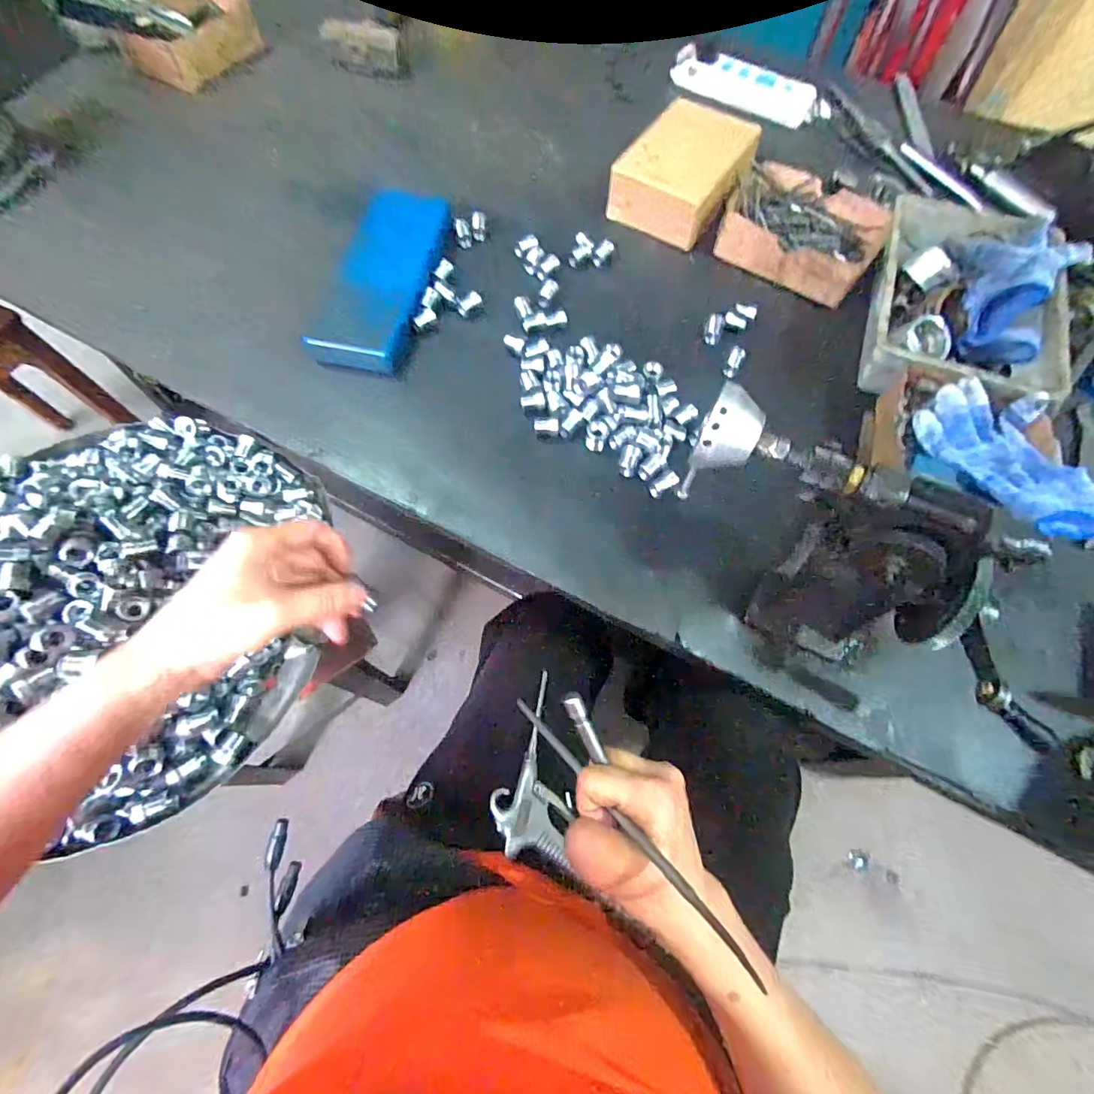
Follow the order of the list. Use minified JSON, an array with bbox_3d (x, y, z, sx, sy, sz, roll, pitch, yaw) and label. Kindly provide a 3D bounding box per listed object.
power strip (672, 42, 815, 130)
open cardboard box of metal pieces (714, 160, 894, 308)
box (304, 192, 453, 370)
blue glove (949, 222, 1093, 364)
[{"bbox_3d":[0.283,-0.669,0.729,0.210,0.034,0.060,24,67,8],"label":"power strip"},{"bbox_3d":[0.296,-0.373,0.589,0.175,0.036,0.137,32,69,11],"label":"open cardboard box of metal pieces"},{"bbox_3d":[-0.178,-0.300,0.553,0.095,0.030,0.243,12,66,3],"label":"box"},{"bbox_3d":[0.459,-0.259,0.507,0.105,0.079,0.157,28,68,9],"label":"blue glove"}]

